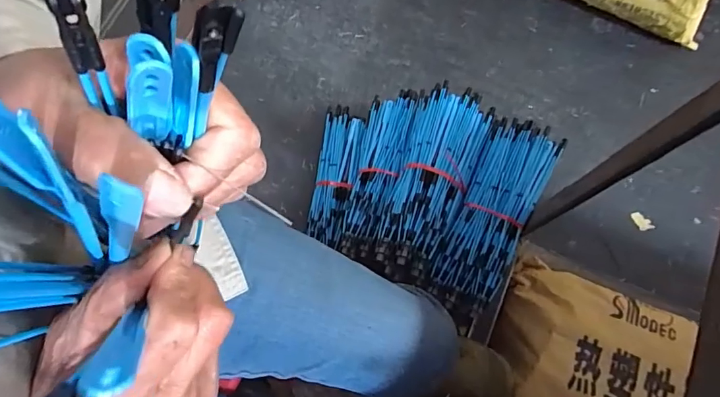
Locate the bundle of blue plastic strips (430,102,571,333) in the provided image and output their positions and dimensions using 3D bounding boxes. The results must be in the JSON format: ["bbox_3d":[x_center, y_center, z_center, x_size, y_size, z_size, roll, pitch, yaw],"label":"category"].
[{"bbox_3d":[0.207,0.027,0.737,0.118,0.072,0.317,26,75,7],"label":"bundle of blue plastic strips"}]

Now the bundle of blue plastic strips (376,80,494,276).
[{"bbox_3d":[0.120,-0.035,0.781,0.127,0.065,0.317,19,75,5],"label":"bundle of blue plastic strips"}]

